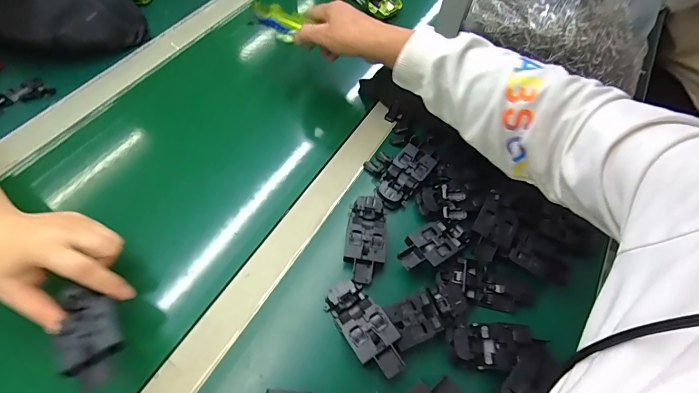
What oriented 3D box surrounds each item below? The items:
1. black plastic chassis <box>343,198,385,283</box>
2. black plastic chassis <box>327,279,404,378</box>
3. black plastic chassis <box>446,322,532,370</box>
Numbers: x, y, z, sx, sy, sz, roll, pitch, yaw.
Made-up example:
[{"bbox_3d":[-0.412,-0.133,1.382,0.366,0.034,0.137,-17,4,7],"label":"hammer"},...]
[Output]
[{"bbox_3d":[0.017,0.046,0.402,0.040,0.025,0.097,5,58,-2],"label":"black plastic chassis"},{"bbox_3d":[0.015,0.128,0.354,0.042,0.028,0.095,-28,65,-21],"label":"black plastic chassis"},{"bbox_3d":[0.136,0.144,0.351,0.078,0.020,0.041,4,58,-3],"label":"black plastic chassis"}]

